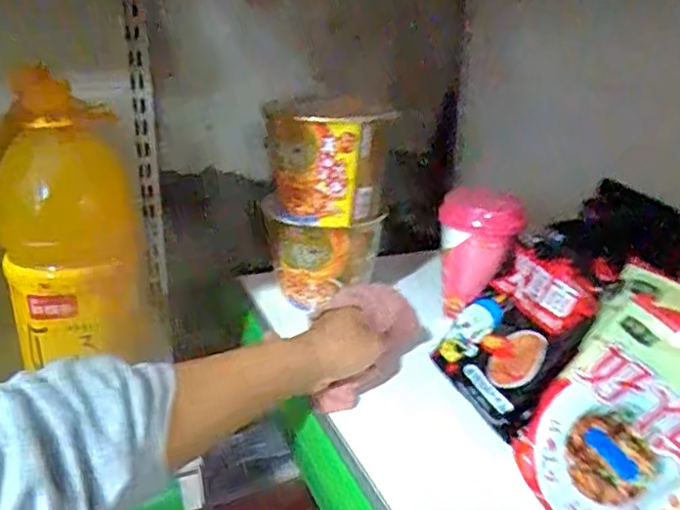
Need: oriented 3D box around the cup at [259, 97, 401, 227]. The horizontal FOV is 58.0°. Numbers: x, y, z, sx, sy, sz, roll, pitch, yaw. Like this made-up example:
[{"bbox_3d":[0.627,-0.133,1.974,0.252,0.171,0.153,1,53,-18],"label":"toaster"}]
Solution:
[{"bbox_3d":[-0.016,-0.092,0.606,0.117,0.117,0.091,-1,22,-5],"label":"cup"}]

